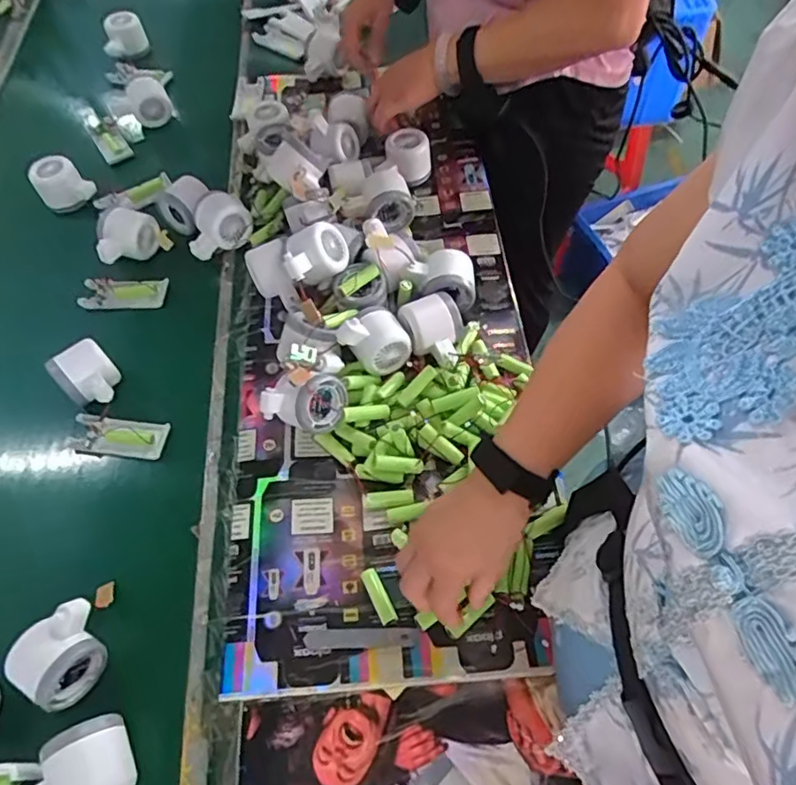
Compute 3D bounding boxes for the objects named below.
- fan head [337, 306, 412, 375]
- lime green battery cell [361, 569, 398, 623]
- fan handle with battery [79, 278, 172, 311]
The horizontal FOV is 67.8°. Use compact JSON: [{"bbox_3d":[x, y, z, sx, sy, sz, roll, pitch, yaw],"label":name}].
[{"bbox_3d":[-0.028,-0.058,0.623,0.065,0.051,0.061,-23,60,-10],"label":"fan head"},{"bbox_3d":[-0.017,0.178,0.519,0.015,0.017,0.048,-24,61,-11],"label":"lime green battery cell"},{"bbox_3d":[-0.339,-0.125,0.730,0.106,0.015,0.038,1,59,4],"label":"fan handle with battery"}]

